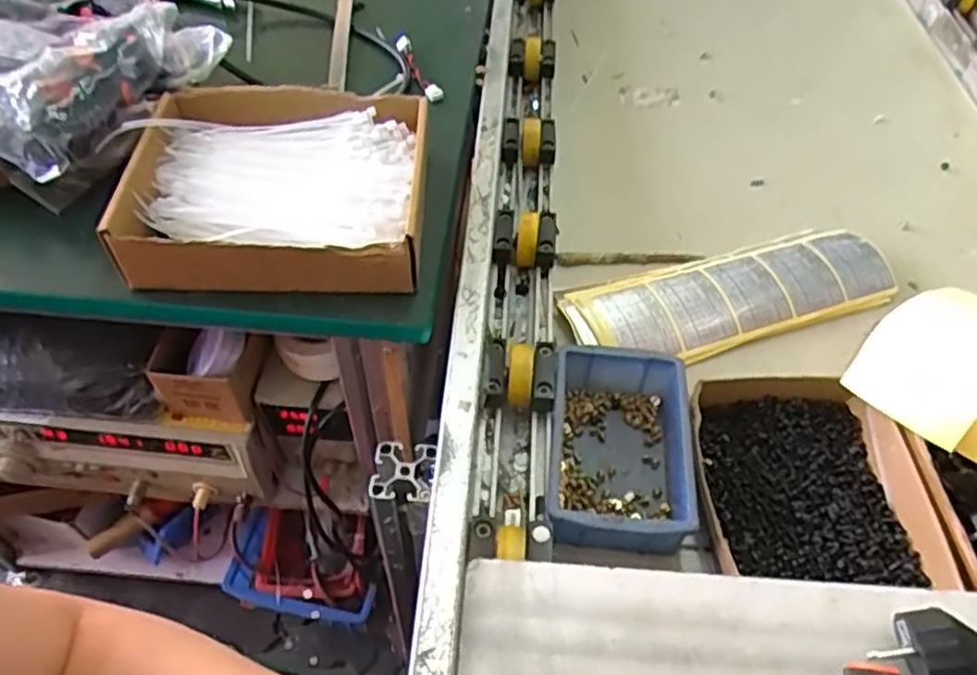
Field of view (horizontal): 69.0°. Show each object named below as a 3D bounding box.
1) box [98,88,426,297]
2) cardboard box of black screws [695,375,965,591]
[{"bbox_3d":[-0.160,-0.113,0.540,0.221,0.059,0.172,-1,50,-2],"label":"box"},{"bbox_3d":[0.218,0.097,0.497,0.149,0.032,0.159,3,50,1],"label":"cardboard box of black screws"}]

